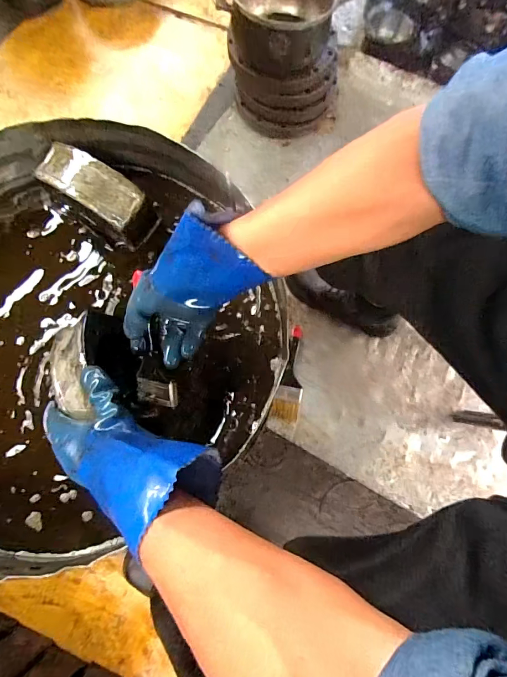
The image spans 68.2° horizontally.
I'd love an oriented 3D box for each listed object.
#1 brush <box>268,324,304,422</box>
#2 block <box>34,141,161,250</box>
[{"bbox_3d":[0.088,0.071,0.793,0.055,0.023,0.205,15,74,5],"label":"brush"},{"bbox_3d":[-0.230,-0.201,0.538,0.162,0.091,0.081,30,75,9],"label":"block"}]

